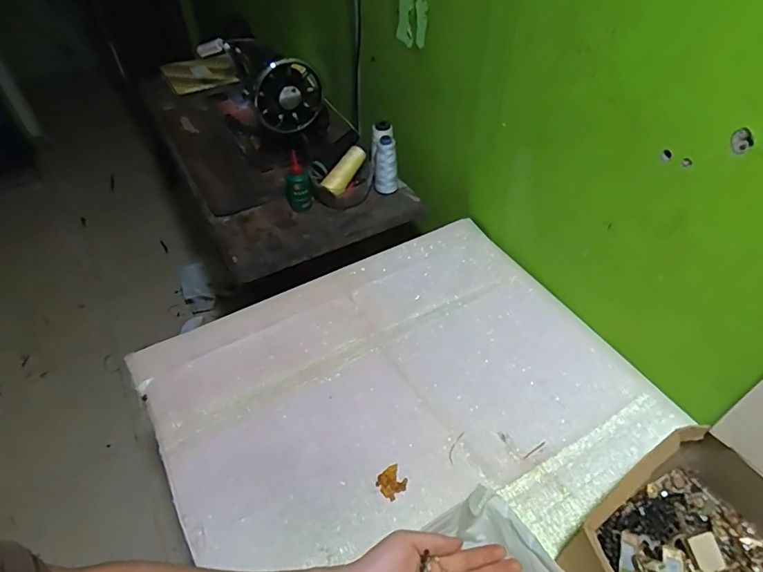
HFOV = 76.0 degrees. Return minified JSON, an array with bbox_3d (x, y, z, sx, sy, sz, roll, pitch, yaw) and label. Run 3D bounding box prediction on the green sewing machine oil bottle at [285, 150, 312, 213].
[{"bbox_3d":[-0.159,-0.190,0.923,0.045,0.107,0.034,-13,47,-9],"label":"green sewing machine oil bottle"}]

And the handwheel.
[{"bbox_3d":[-0.179,-0.363,0.936,0.130,0.129,0.037,-17,49,-14],"label":"handwheel"}]

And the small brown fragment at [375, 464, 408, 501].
[{"bbox_3d":[0.013,0.235,0.585,0.034,0.004,0.032,-32,52,-25],"label":"small brown fragment"}]

